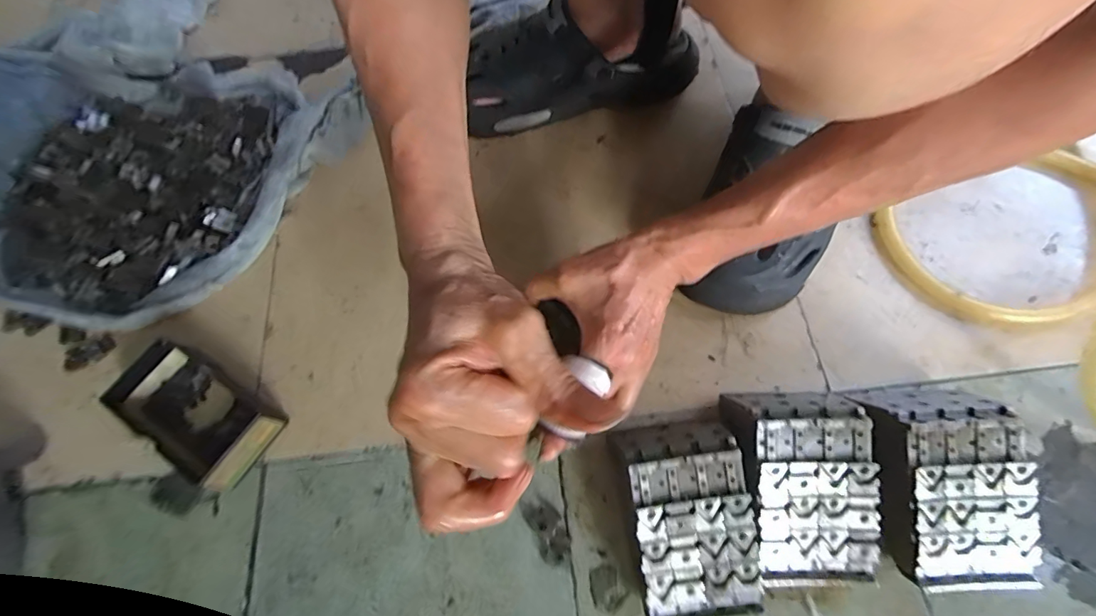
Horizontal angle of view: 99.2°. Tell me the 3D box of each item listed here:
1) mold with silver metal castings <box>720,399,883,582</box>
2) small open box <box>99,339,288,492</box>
[{"bbox_3d":[0.182,0.126,0.342,0.094,0.064,0.134,-3,67,2],"label":"mold with silver metal castings"},{"bbox_3d":[-0.301,0.093,0.398,0.132,0.040,0.081,29,72,14],"label":"small open box"}]

